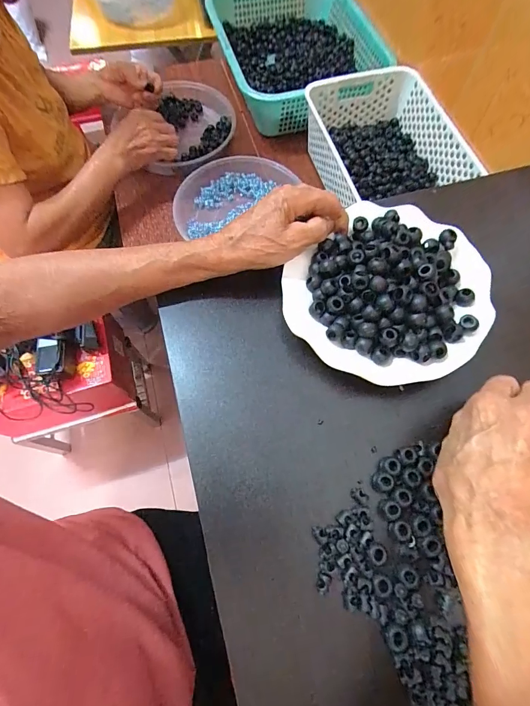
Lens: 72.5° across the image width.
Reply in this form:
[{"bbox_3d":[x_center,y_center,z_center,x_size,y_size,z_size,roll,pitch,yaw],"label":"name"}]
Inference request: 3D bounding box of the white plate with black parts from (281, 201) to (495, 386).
[{"bbox_3d":[0.112,-0.055,0.320,0.159,0.049,0.167,0,68,0],"label":"white plate with black parts"}]

